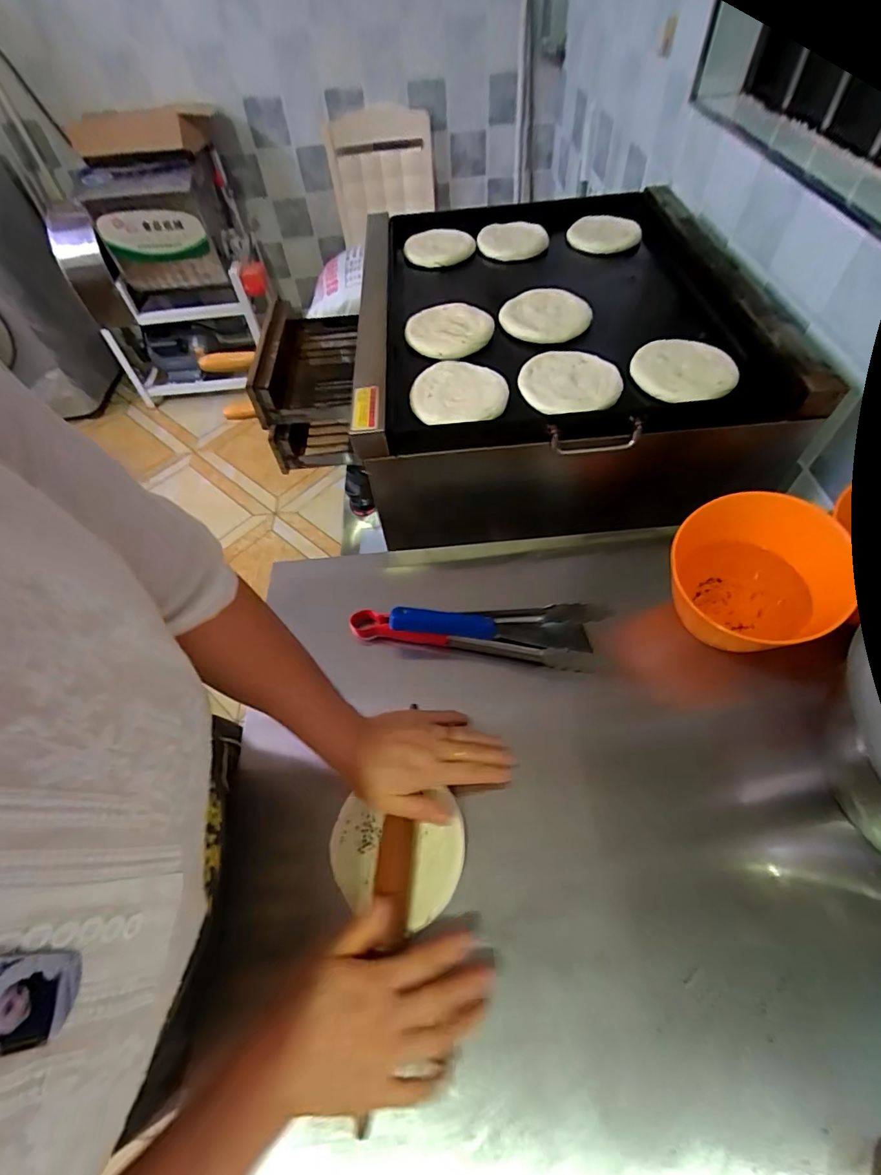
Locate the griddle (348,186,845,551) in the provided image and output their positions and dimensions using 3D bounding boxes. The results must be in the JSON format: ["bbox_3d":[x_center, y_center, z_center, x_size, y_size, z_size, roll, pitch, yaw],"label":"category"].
[{"bbox_3d":[0.164,-0.409,0.834,0.598,0.211,0.670,-7,56,-1],"label":"griddle"}]

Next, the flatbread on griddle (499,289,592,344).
[{"bbox_3d":[0.159,-0.417,0.731,0.133,0.022,0.108,8,57,10],"label":"flatbread on griddle"}]

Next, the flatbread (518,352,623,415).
[{"bbox_3d":[0.172,-0.275,0.639,0.131,0.009,0.122,8,57,10],"label":"flatbread"}]

